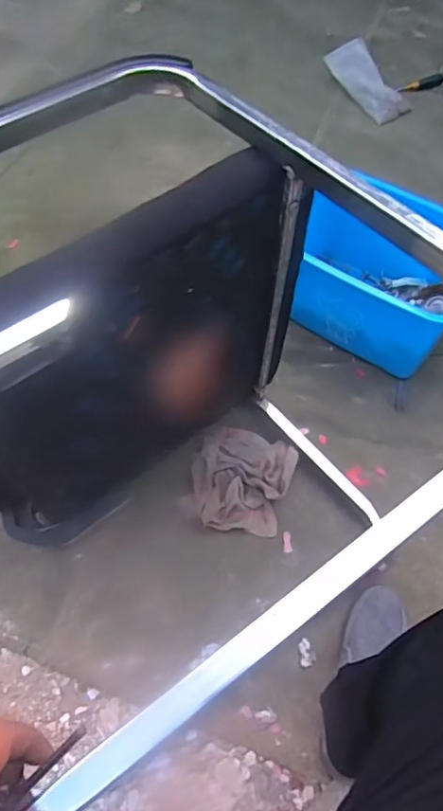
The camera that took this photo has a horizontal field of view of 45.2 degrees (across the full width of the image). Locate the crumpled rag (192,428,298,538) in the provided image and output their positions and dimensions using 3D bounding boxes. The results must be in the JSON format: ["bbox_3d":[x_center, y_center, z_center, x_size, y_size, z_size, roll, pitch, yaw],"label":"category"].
[{"bbox_3d":[0.034,0.130,0.927,0.165,0.039,0.186,16,60,7],"label":"crumpled rag"}]

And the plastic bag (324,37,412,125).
[{"bbox_3d":[0.441,-0.965,1.581,0.148,0.040,0.285,-38,88,-21],"label":"plastic bag"}]

